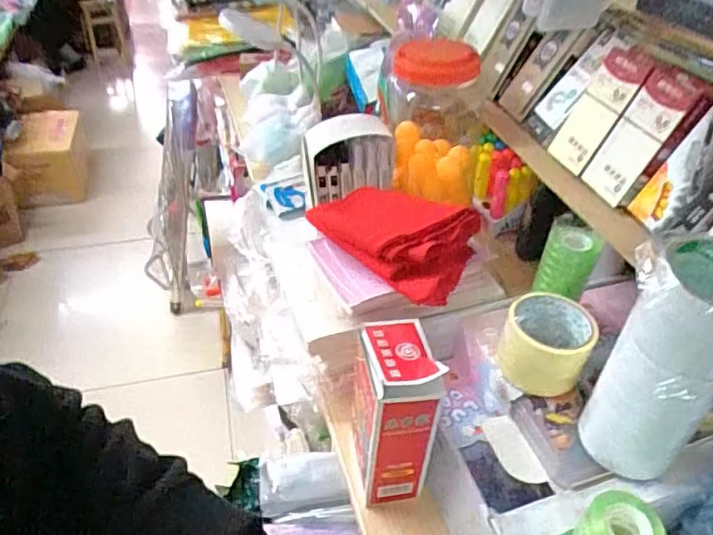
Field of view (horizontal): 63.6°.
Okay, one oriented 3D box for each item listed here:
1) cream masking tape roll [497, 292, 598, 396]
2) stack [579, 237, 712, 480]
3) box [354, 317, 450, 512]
[{"bbox_3d":[0.205,0.082,0.621,0.085,0.068,0.089,1,41,-1],"label":"cream masking tape roll"},{"bbox_3d":[0.269,0.087,0.498,0.097,0.211,0.083,-20,45,-23],"label":"stack"},{"bbox_3d":[0.033,0.143,0.580,0.071,0.187,0.100,-4,41,-7],"label":"box"}]

